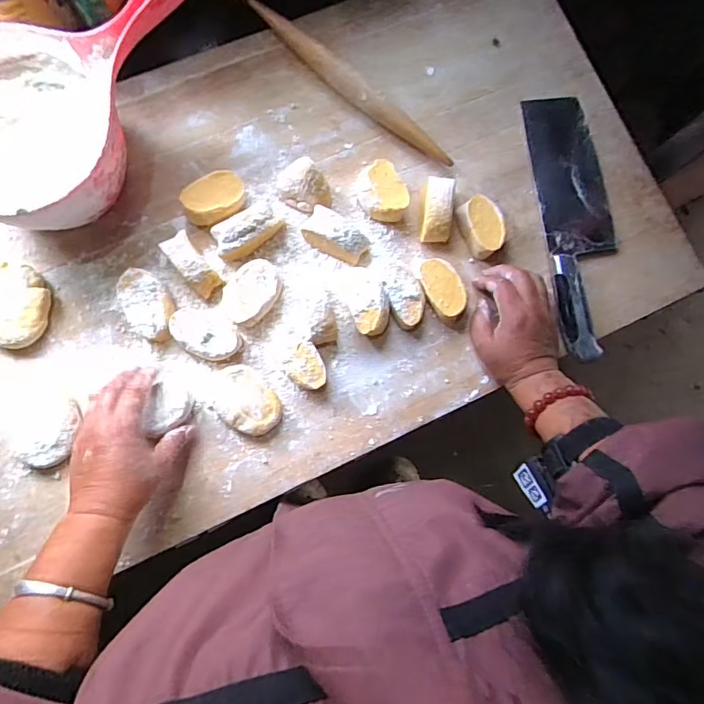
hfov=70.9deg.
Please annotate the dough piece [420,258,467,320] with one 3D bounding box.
[{"bbox_3d":[0.088,-0.061,0.481,0.035,0.022,0.059,-25,87,-6],"label":"dough piece"}]

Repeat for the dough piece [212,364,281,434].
[{"bbox_3d":[-0.099,0.046,0.462,0.069,0.020,0.050,44,83,1],"label":"dough piece"}]

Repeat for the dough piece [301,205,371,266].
[{"bbox_3d":[-0.013,-0.108,0.475,0.067,0.035,0.035,34,83,0],"label":"dough piece"}]

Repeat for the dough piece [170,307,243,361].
[{"bbox_3d":[-0.135,-0.019,0.461,0.060,0.025,0.045,31,83,-1],"label":"dough piece"}]

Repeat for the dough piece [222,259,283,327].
[{"bbox_3d":[-0.097,-0.057,0.469,0.047,0.022,0.061,35,83,0],"label":"dough piece"}]

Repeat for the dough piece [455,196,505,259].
[{"bbox_3d":[0.128,-0.124,0.489,0.033,0.030,0.058,-17,86,-6],"label":"dough piece"}]

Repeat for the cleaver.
[{"bbox_3d":[0.229,-0.131,0.505,0.079,0.034,0.274,-4,84,-5],"label":"cleaver"}]

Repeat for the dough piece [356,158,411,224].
[{"bbox_3d":[0.029,-0.156,0.487,0.040,0.034,0.056,-25,87,-6],"label":"dough piece"}]

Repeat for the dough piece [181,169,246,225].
[{"bbox_3d":[-0.131,-0.145,0.472,0.059,0.031,0.037,-28,87,-7],"label":"dough piece"}]

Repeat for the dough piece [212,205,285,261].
[{"bbox_3d":[-0.099,-0.116,0.472,0.067,0.037,0.031,-29,87,-7],"label":"dough piece"}]

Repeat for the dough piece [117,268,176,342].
[{"bbox_3d":[-0.188,-0.042,0.459,0.039,0.029,0.065,-21,86,-6],"label":"dough piece"}]

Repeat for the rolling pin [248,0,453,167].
[{"bbox_3d":[-0.003,-0.268,0.503,0.251,0.026,0.020,40,83,0],"label":"rolling pin"}]

